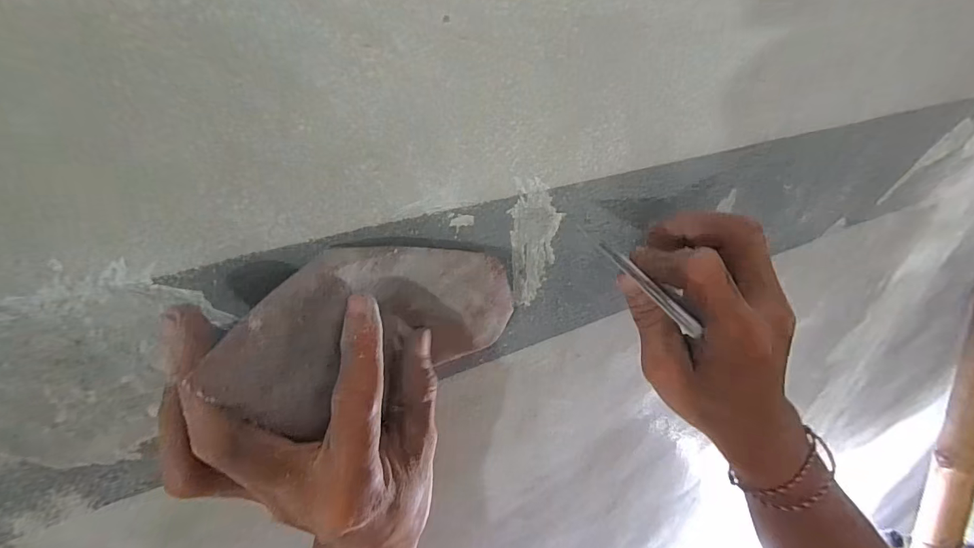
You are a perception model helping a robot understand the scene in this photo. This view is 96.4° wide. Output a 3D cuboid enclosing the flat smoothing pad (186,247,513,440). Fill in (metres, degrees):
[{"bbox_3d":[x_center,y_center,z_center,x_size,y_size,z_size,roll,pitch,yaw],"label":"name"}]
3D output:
[{"bbox_3d":[-0.047,0.025,0.191,0.132,0.072,0.022,-14,34,-39],"label":"flat smoothing pad"}]

